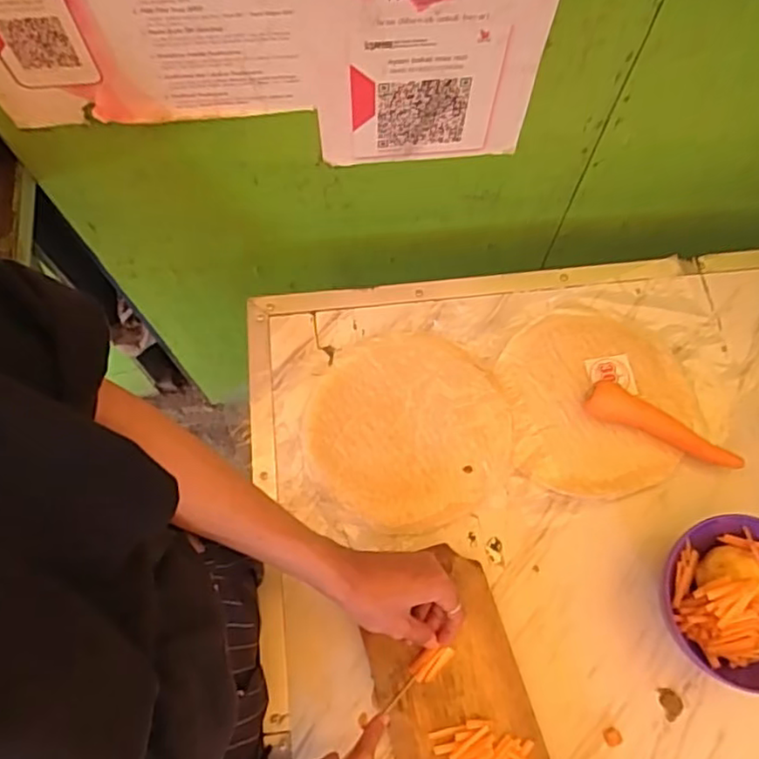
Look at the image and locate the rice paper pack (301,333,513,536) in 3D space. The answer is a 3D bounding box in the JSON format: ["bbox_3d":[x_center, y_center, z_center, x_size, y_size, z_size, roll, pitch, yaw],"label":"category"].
[{"bbox_3d":[0.031,0.053,0.705,0.216,0.008,0.216,1,69,0],"label":"rice paper pack"}]

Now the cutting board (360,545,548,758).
[{"bbox_3d":[0.067,0.291,0.610,0.132,0.012,0.235,-17,70,-7],"label":"cutting board"}]

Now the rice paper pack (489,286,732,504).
[{"bbox_3d":[0.268,0.006,0.723,0.259,0.012,0.232,-6,69,-3],"label":"rice paper pack"}]

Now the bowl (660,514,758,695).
[{"bbox_3d":[0.349,0.211,0.620,0.136,0.066,0.150,-6,69,-3],"label":"bowl"}]

